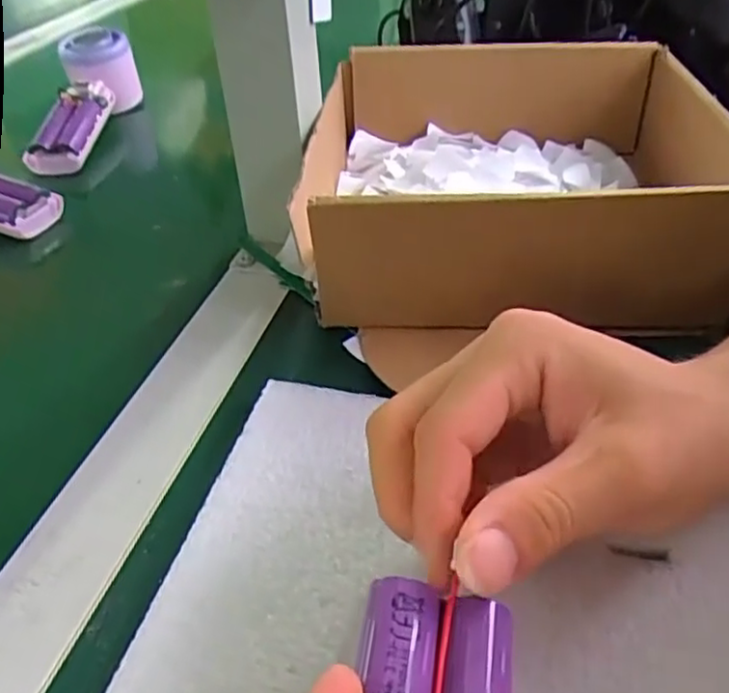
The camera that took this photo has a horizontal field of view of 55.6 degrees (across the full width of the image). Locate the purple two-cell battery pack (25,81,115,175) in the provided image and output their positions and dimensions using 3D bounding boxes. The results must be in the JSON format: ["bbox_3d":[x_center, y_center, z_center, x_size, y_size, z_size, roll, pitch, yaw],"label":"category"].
[{"bbox_3d":[-0.219,-0.171,0.524,0.039,0.022,0.102,2,52,9],"label":"purple two-cell battery pack"}]

